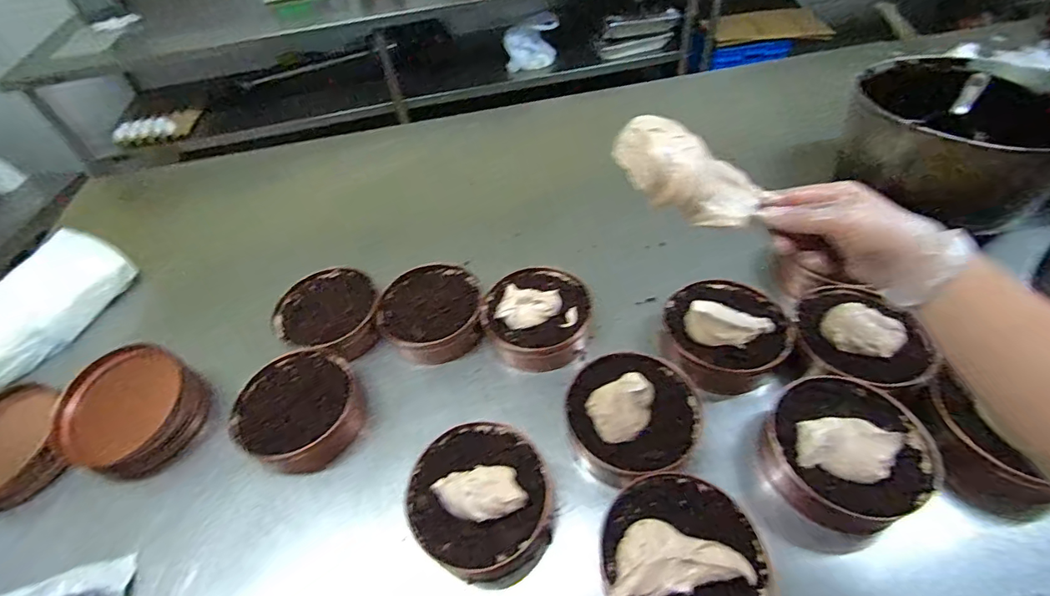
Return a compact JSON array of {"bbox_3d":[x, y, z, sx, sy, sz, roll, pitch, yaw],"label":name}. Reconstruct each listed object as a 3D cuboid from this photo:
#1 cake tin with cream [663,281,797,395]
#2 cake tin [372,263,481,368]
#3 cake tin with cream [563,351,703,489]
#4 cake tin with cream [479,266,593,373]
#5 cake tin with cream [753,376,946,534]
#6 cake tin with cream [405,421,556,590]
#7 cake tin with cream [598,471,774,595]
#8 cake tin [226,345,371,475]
[{"bbox_3d":[0.255,0.035,0.611,0.151,0.058,0.157,-16,50,-8],"label":"cake tin with cream"},{"bbox_3d":[-0.135,0.025,0.697,0.146,0.049,0.151,-3,50,4],"label":"cake tin"},{"bbox_3d":[0.123,0.129,0.545,0.150,0.057,0.144,-3,50,4],"label":"cake tin with cream"},{"bbox_3d":[0.016,0.021,0.670,0.145,0.061,0.148,-3,50,4],"label":"cake tin with cream"},{"bbox_3d":[0.333,0.163,0.503,0.150,0.088,0.147,-3,50,4],"label":"cake tin with cream"},{"bbox_3d":[-0.046,0.208,0.502,0.152,0.078,0.141,-3,50,4],"label":"cake tin with cream"},{"bbox_3d":[0.146,0.248,0.451,0.145,0.053,0.148,-3,50,4],"label":"cake tin with cream"},{"bbox_3d":[-0.287,0.141,0.611,0.156,0.051,0.144,-3,50,4],"label":"cake tin"}]

